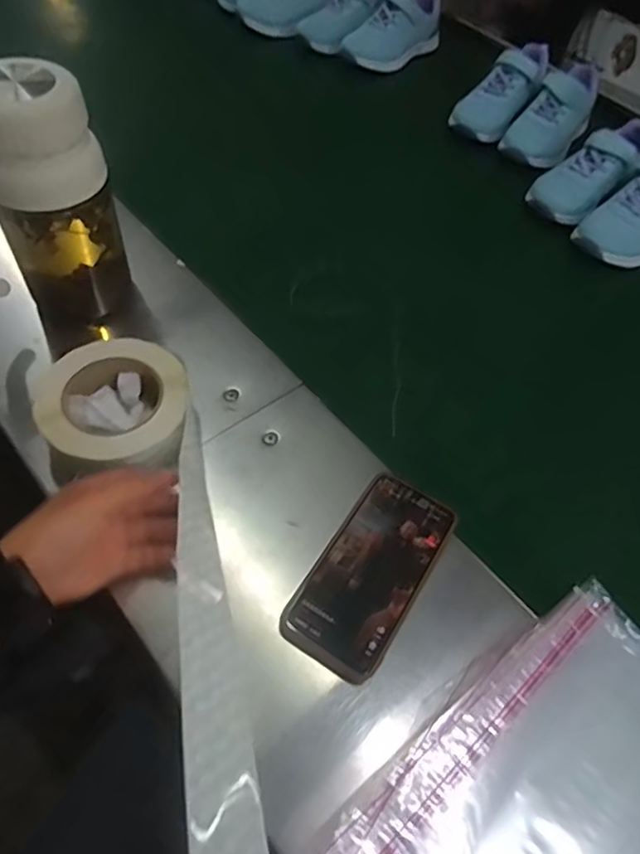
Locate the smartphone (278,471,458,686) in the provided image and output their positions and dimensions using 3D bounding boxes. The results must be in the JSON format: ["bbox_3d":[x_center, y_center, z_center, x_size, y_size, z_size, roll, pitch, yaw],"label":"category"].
[{"bbox_3d":[0.041,0.109,0.449,0.076,0.009,0.159,30,58,15],"label":"smartphone"}]

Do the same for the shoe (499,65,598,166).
[{"bbox_3d":[0.348,-0.452,0.857,0.082,0.071,0.215,35,72,18],"label":"shoe"}]

